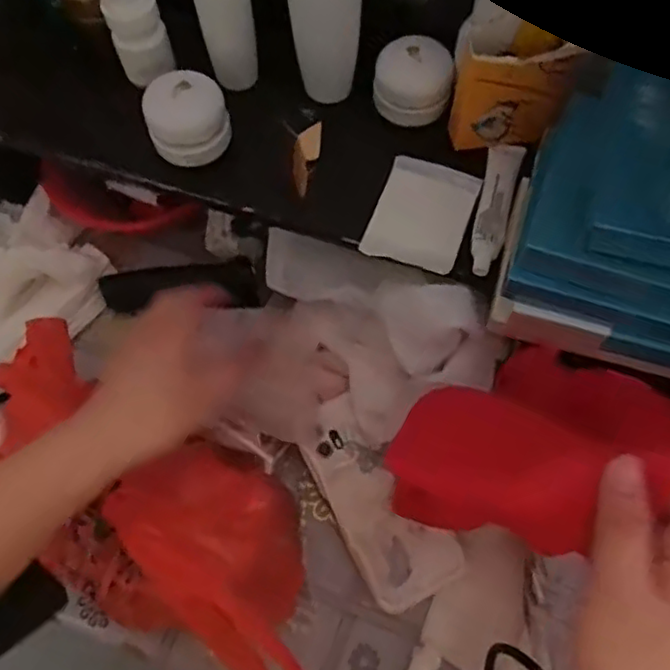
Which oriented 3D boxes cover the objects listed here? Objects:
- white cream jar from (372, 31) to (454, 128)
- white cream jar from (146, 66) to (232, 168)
[{"bbox_3d":[0.059,-0.199,0.500,0.062,0.043,0.050,7,67,4],"label":"white cream jar"},{"bbox_3d":[-0.112,-0.164,0.484,0.062,0.052,0.048,-20,68,-8],"label":"white cream jar"}]

